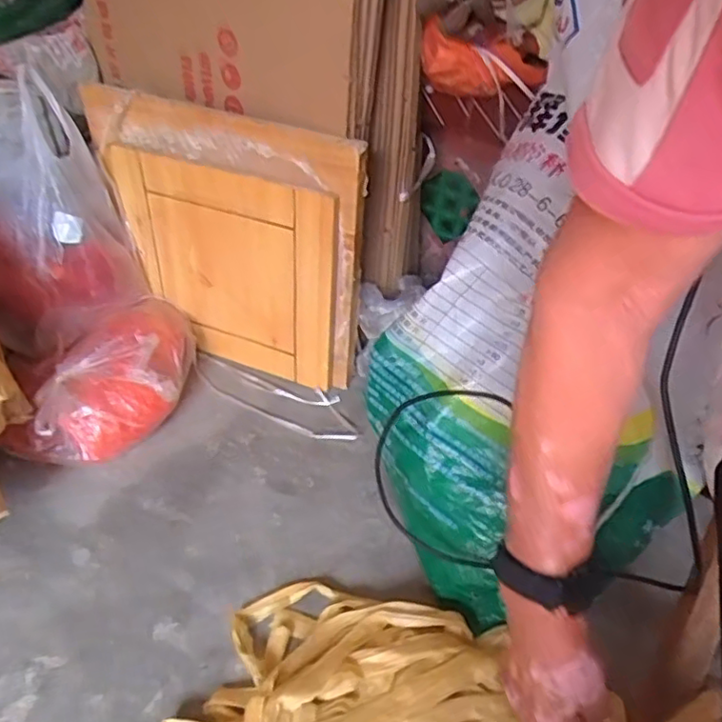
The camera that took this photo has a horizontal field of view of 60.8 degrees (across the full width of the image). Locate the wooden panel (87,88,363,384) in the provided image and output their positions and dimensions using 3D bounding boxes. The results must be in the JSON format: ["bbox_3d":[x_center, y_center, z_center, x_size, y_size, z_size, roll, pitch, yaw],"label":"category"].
[{"bbox_3d":[-0.191,-0.150,0.830,0.389,0.364,0.042,16,38,14],"label":"wooden panel"}]

